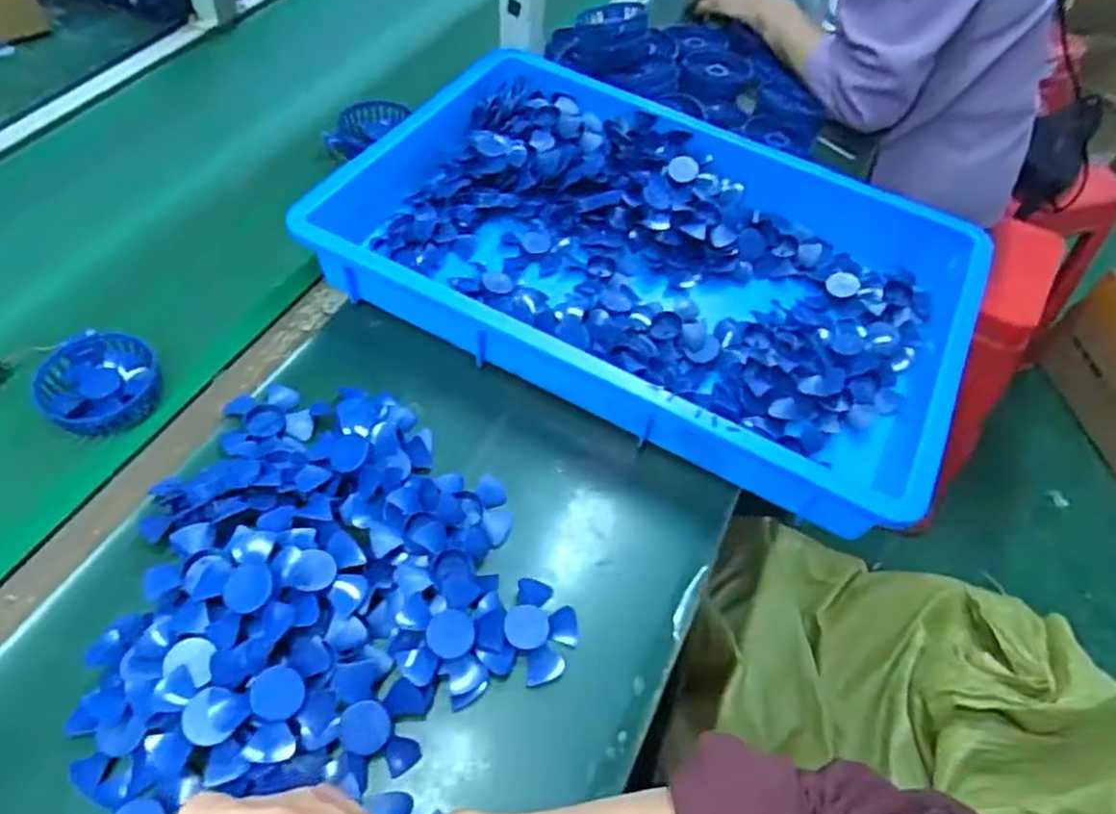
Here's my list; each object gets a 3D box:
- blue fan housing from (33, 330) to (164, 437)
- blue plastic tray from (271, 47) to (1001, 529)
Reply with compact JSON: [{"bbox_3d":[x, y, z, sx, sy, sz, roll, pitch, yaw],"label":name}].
[{"bbox_3d":[-0.379,-0.021,0.584,0.093,0.023,0.089,2,54,-3],"label":"blue fan housing"},{"bbox_3d":[0.115,-0.177,0.702,0.562,0.075,0.458,26,57,14],"label":"blue plastic tray"}]

